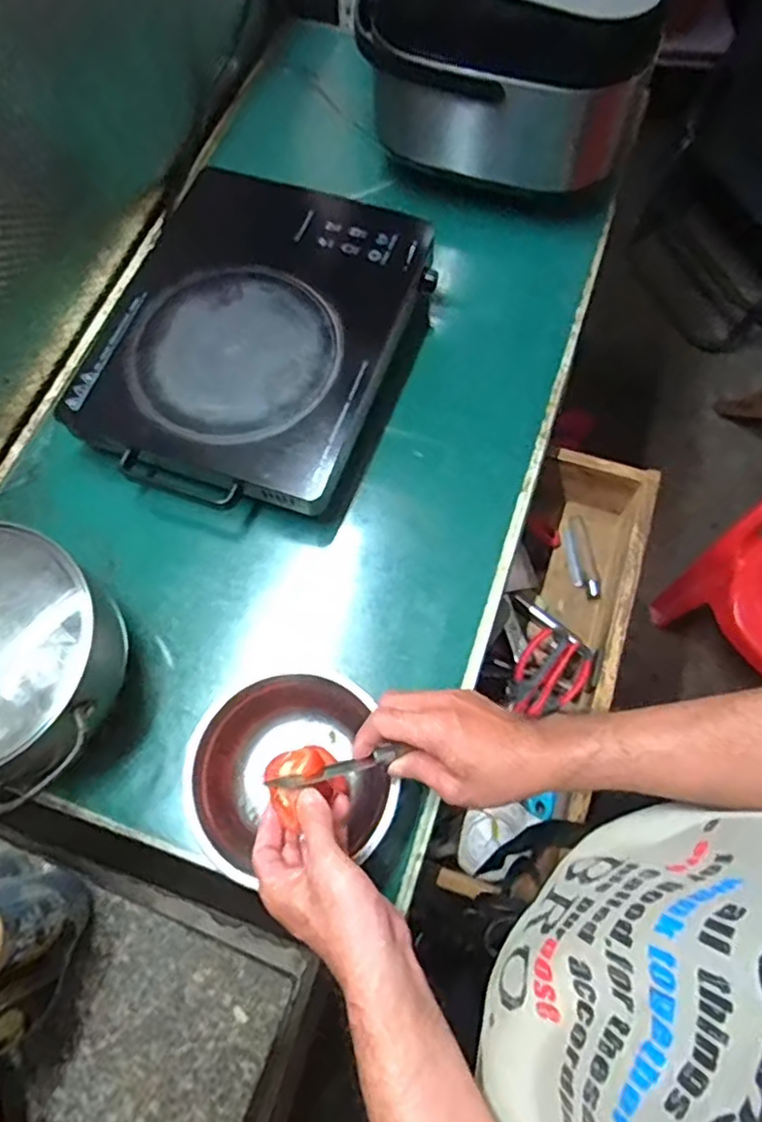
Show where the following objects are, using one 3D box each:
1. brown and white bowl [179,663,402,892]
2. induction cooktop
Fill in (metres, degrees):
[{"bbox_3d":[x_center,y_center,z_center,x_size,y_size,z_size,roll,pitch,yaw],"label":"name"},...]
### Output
[{"bbox_3d":[-0.077,0.191,0.585,0.183,0.075,0.179,-15,69,-6],"label":"brown and white bowl"},{"bbox_3d":[-0.139,-0.271,0.760,0.317,0.072,0.433,20,69,8],"label":"induction cooktop"}]

